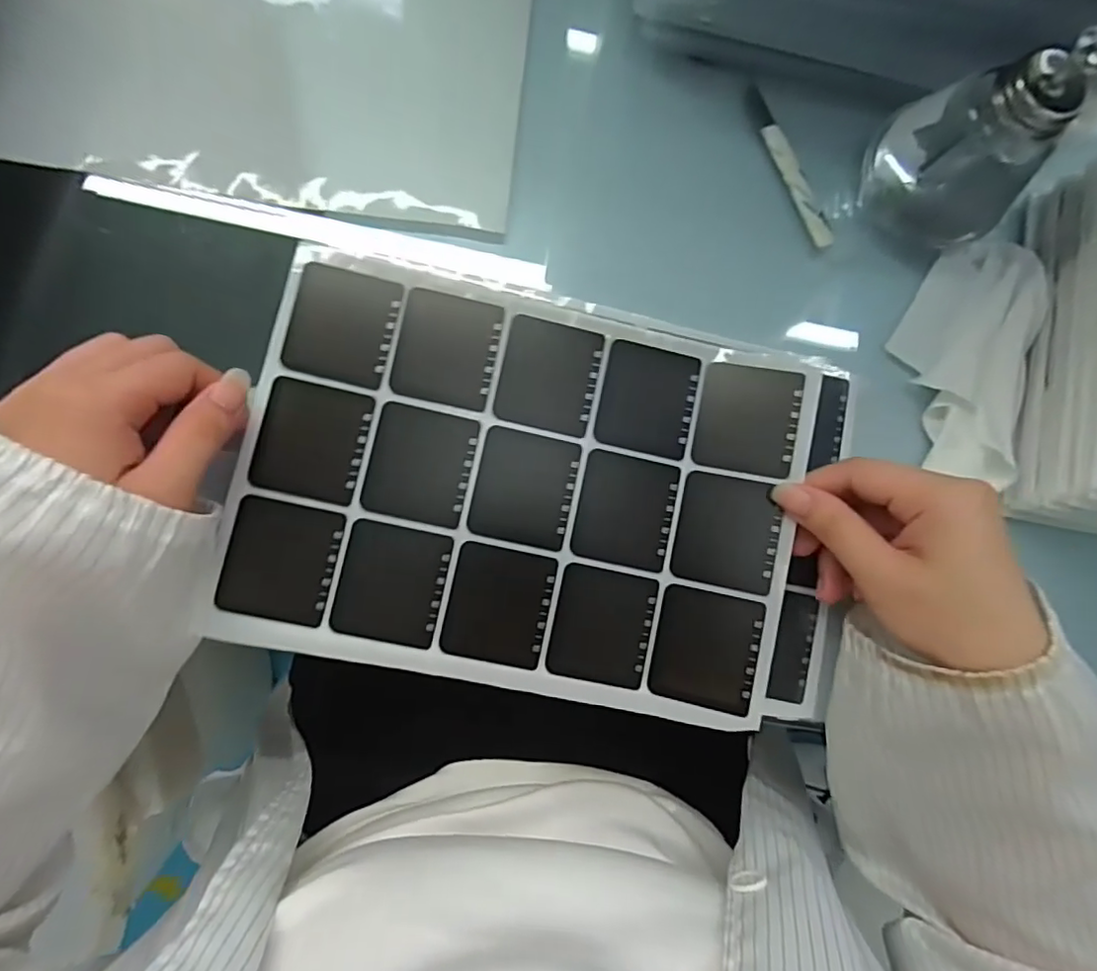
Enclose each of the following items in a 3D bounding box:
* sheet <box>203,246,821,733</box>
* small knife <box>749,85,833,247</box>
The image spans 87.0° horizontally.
[{"bbox_3d":[-0.011,0.001,0.284,0.261,0.016,0.189,12,84,-5],"label":"sheet"},{"bbox_3d":[0.137,-0.182,0.327,0.012,0.005,0.101,-22,89,-8],"label":"small knife"}]

